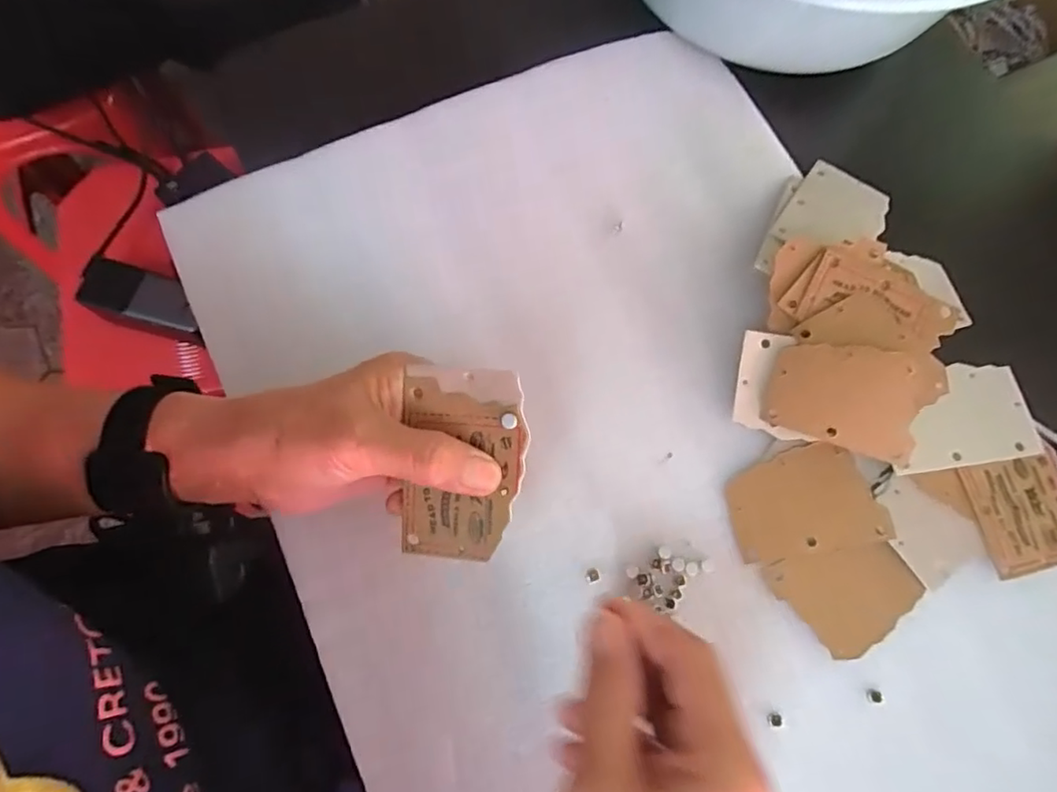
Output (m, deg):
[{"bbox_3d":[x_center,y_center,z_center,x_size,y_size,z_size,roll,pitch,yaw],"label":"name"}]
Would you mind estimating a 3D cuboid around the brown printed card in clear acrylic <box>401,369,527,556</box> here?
[{"bbox_3d":[-0.029,0.030,0.257,0.052,0.005,0.084,6,95,11],"label":"brown printed card in clear acrylic"}]

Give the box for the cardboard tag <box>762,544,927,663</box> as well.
[{"bbox_3d":[0.165,0.106,0.302,0.076,0.004,0.051,-8,75,-4],"label":"cardboard tag"}]

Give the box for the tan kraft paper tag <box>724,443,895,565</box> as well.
[{"bbox_3d":[0.147,0.056,0.312,0.079,0.004,0.054,-11,75,-4],"label":"tan kraft paper tag"}]

